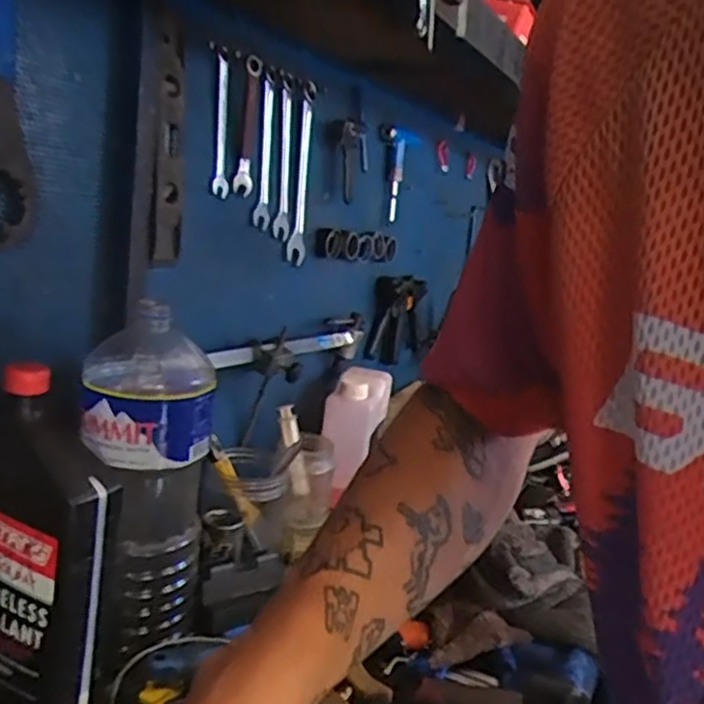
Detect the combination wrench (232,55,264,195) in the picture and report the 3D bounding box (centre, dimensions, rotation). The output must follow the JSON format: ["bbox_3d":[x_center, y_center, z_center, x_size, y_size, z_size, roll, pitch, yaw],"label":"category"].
[{"bbox_3d":[-0.112,-0.244,0.747,0.014,0.138,0.039,6,10,10],"label":"combination wrench"}]

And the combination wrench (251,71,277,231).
[{"bbox_3d":[-0.098,-0.231,0.788,0.005,0.167,0.034,8,10,19],"label":"combination wrench"}]

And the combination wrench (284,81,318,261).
[{"bbox_3d":[-0.063,-0.222,0.866,0.011,0.212,0.043,7,10,15],"label":"combination wrench"}]

